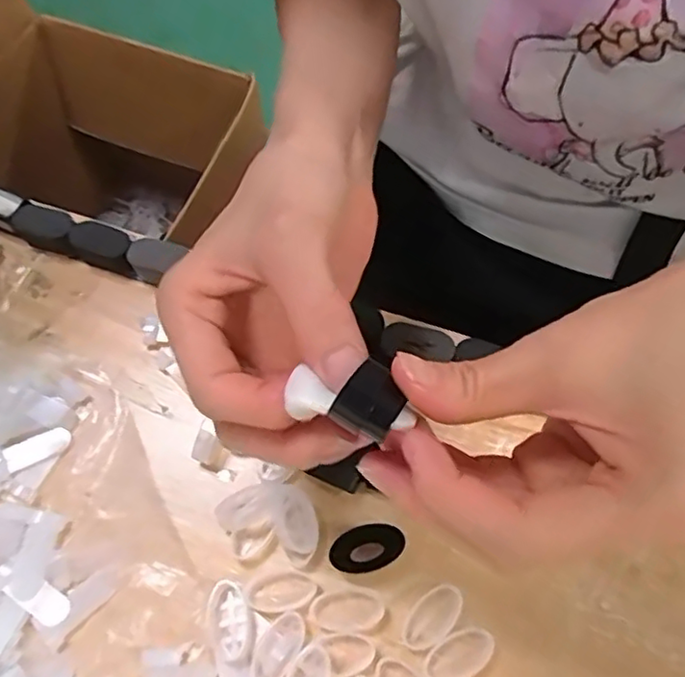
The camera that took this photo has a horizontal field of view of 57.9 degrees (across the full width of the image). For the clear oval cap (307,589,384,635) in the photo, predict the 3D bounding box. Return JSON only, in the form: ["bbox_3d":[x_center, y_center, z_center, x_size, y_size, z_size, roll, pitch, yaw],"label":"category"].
[{"bbox_3d":[0.001,0.124,0.282,0.033,0.005,0.017,-5,61,-1],"label":"clear oval cap"}]

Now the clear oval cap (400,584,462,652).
[{"bbox_3d":[0.040,0.125,0.277,0.031,0.006,0.017,-38,67,-17],"label":"clear oval cap"}]

